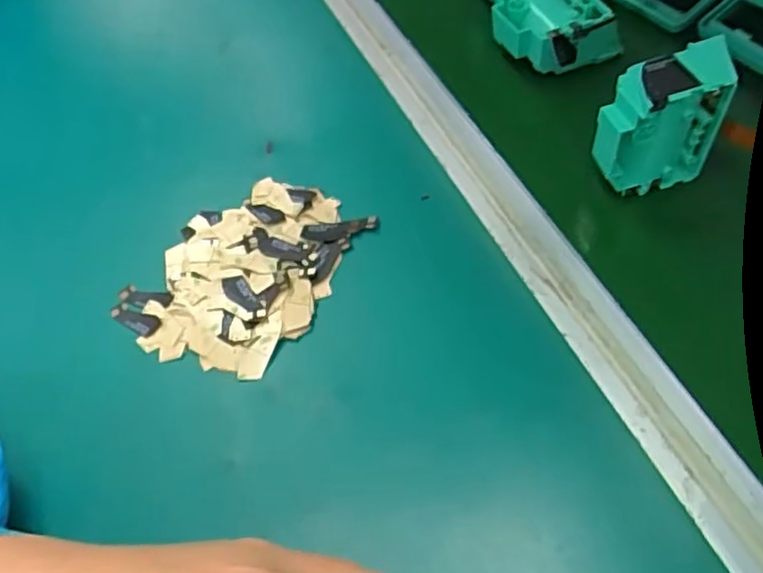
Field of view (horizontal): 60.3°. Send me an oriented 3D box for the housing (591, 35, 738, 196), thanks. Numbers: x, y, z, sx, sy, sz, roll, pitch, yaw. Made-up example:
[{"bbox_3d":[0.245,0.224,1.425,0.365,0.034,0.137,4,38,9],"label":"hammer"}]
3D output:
[{"bbox_3d":[0.162,-0.094,0.386,0.075,0.081,0.034,-22,53,-3],"label":"housing"}]

